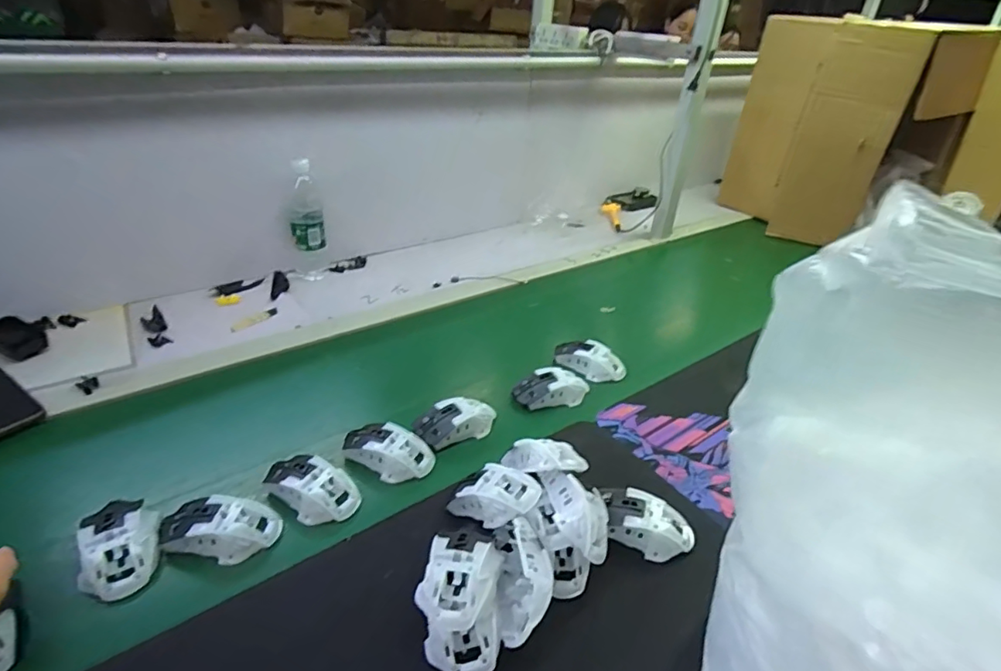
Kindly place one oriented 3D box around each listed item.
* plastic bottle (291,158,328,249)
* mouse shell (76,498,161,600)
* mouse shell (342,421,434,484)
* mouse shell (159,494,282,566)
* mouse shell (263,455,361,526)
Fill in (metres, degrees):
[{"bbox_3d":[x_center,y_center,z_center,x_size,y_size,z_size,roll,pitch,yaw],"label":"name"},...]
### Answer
[{"bbox_3d":[-0.360,-0.239,0.997,0.061,0.156,0.052,-6,32,-18],"label":"plastic bottle"},{"bbox_3d":[-0.372,0.203,0.527,0.064,0.039,0.096,-12,35,-26],"label":"mouse shell"},{"bbox_3d":[-0.138,0.139,0.657,0.114,0.037,0.066,10,31,8],"label":"mouse shell"},{"bbox_3d":[-0.287,0.200,0.552,0.115,0.047,0.061,1,31,-6],"label":"mouse shell"},{"bbox_3d":[-0.213,0.171,0.605,0.115,0.038,0.069,13,32,13],"label":"mouse shell"}]

